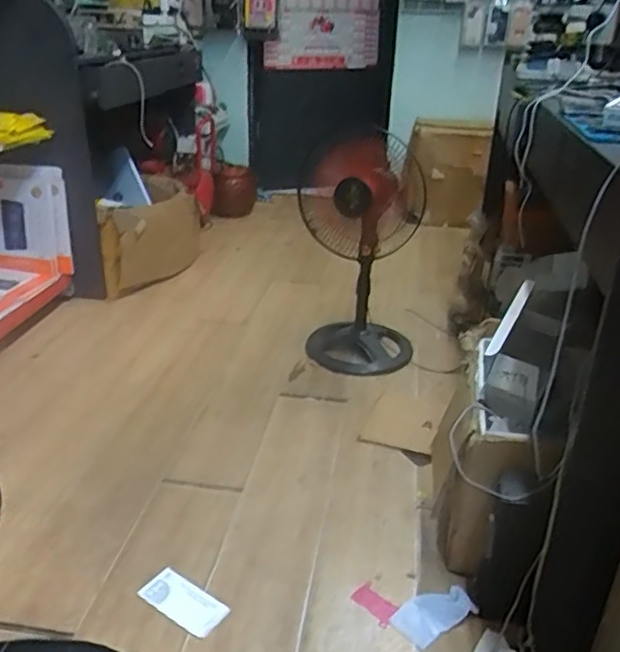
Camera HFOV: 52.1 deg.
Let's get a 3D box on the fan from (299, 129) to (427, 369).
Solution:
[{"bbox_3d":[0.144,-0.218,1.853,0.333,0.644,0.352,1,27,0],"label":"fan"}]

